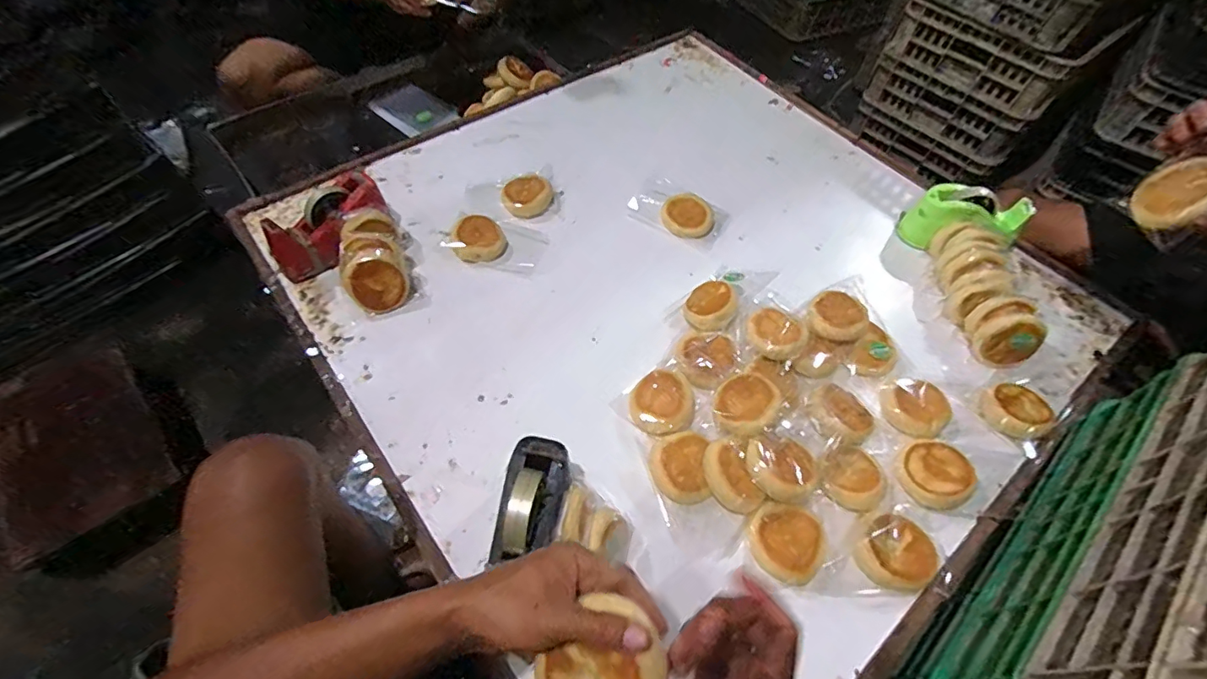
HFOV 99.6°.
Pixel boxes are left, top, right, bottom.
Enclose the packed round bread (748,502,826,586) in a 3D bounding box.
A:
[{"bbox_3d":[0.236,0.255,0.651,0.091,0.034,0.089,1,56,-2],"label":"packed round bread"}]

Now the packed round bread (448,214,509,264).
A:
[{"bbox_3d":[-0.238,-0.188,0.960,0.093,0.032,0.105,-31,63,-21],"label":"packed round bread"}]

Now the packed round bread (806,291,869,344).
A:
[{"bbox_3d":[0.387,-0.032,0.846,0.099,0.042,0.086,25,58,13],"label":"packed round bread"}]

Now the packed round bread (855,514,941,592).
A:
[{"bbox_3d":[0.377,0.276,0.653,0.090,0.028,0.091,1,56,-2],"label":"packed round bread"}]

